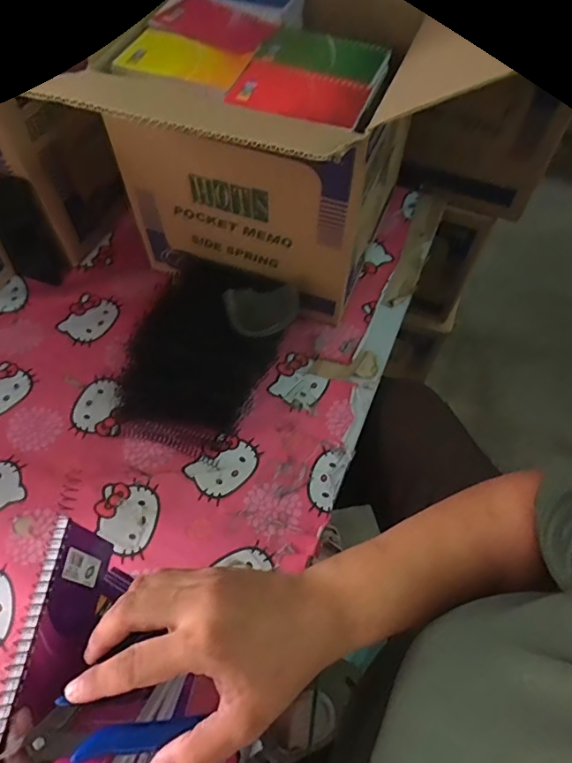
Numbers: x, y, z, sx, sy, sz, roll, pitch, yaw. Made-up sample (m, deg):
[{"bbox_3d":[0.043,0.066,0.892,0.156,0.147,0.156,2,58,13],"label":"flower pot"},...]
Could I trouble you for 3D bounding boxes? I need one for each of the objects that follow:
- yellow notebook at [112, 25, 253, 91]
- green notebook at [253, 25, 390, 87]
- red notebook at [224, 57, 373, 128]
[{"bbox_3d":[-0.106,-0.347,0.525,0.128,0.009,0.082,14,60,7],"label":"yellow notebook"},{"bbox_3d":[0.040,-0.358,0.536,0.131,0.004,0.080,20,61,11],"label":"green notebook"},{"bbox_3d":[0.015,-0.294,0.500,0.134,0.008,0.084,20,61,11],"label":"red notebook"}]

